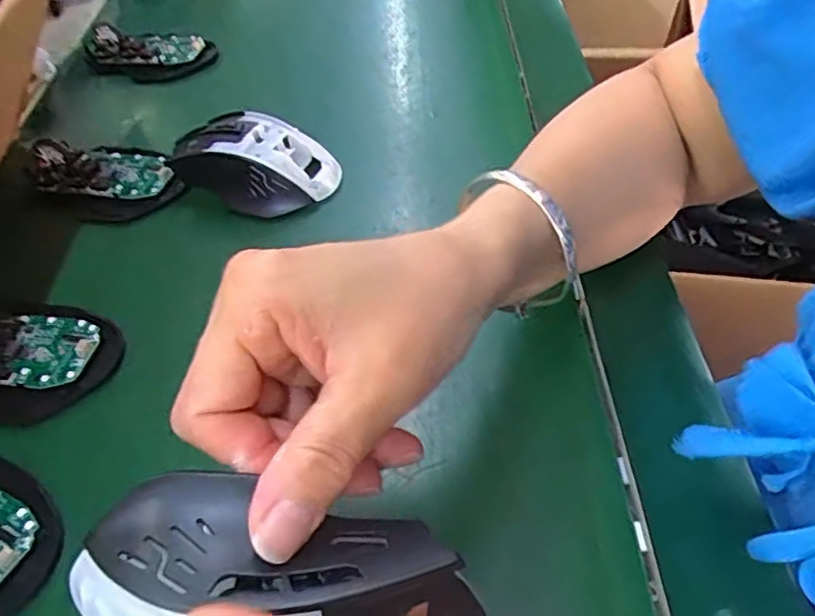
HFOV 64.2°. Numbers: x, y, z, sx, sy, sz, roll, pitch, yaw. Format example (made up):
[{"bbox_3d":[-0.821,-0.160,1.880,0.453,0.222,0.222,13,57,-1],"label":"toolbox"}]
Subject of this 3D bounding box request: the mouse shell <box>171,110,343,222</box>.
[{"bbox_3d":[-0.105,-0.098,0.433,0.108,0.039,0.062,22,53,25],"label":"mouse shell"}]

